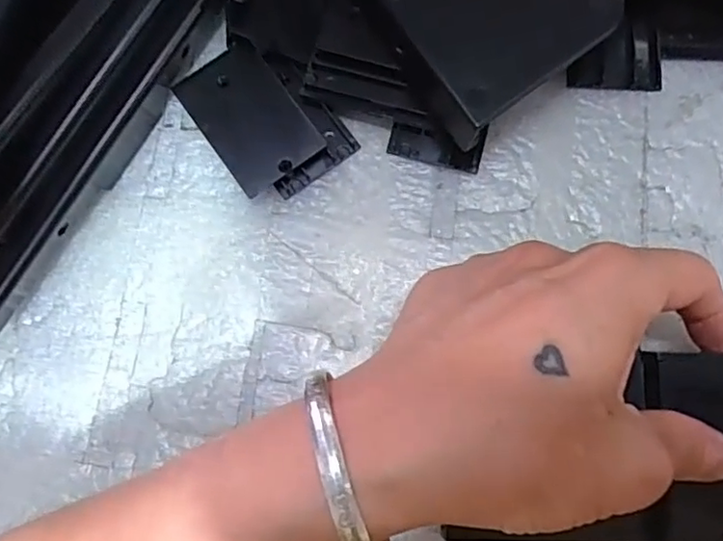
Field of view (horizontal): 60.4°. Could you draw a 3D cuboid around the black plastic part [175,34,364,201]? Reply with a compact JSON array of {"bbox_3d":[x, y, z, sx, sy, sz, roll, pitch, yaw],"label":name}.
[{"bbox_3d":[-0.038,-0.059,0.240,0.044,0.008,0.061,-35,82,-5],"label":"black plastic part"}]

